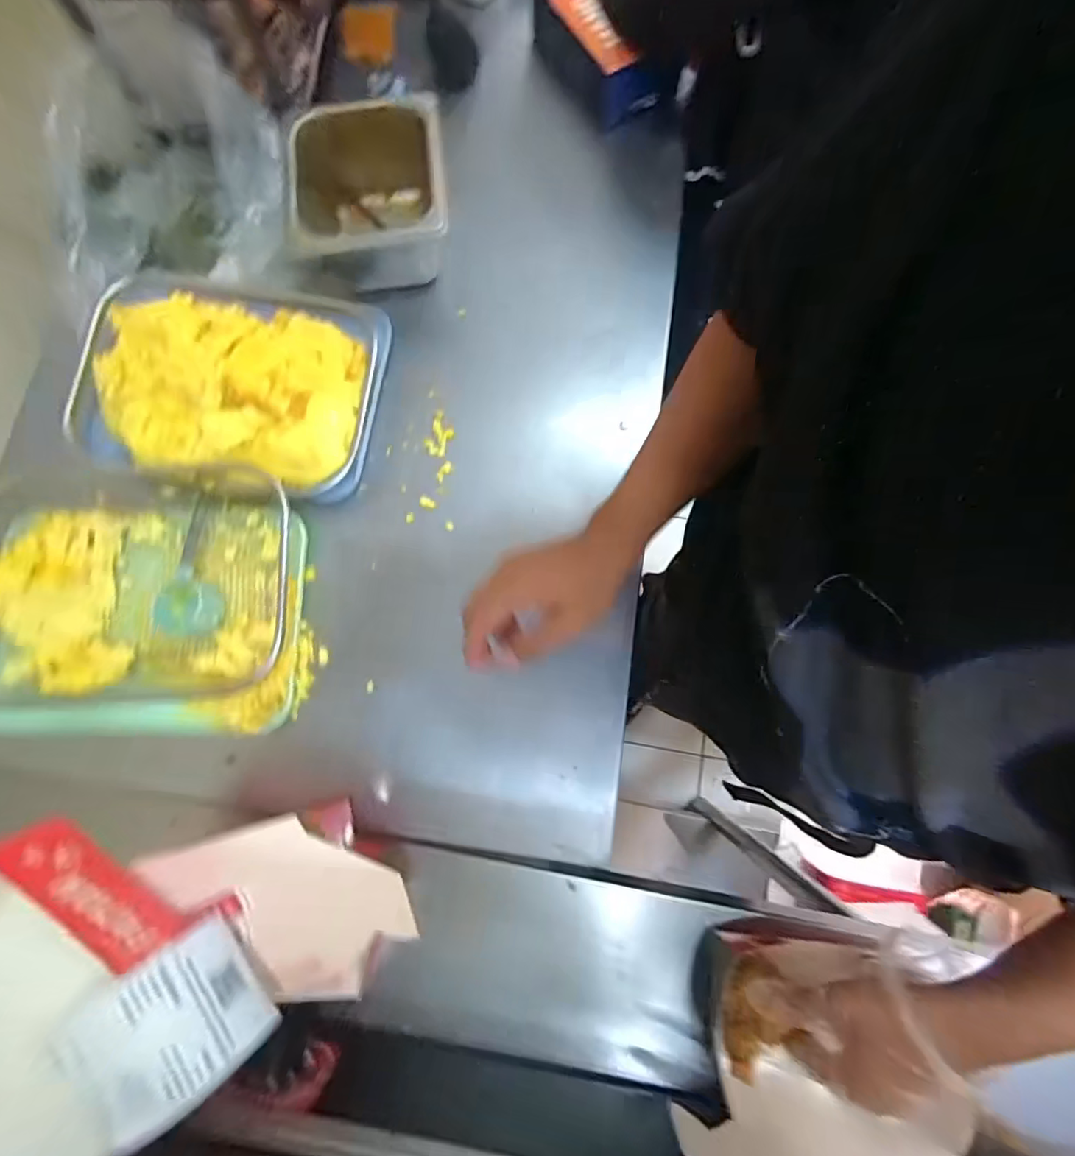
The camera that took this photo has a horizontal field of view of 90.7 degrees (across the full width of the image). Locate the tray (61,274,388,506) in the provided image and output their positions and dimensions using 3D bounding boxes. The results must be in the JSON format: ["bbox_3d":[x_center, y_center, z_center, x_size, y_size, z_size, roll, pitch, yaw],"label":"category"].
[{"bbox_3d":[-0.315,-0.205,0.539,0.289,0.068,0.215,8,79,2],"label":"tray"}]

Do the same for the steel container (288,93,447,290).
[{"bbox_3d":[-0.172,-0.396,0.562,0.156,0.085,0.168,-6,79,-1],"label":"steel container"}]

